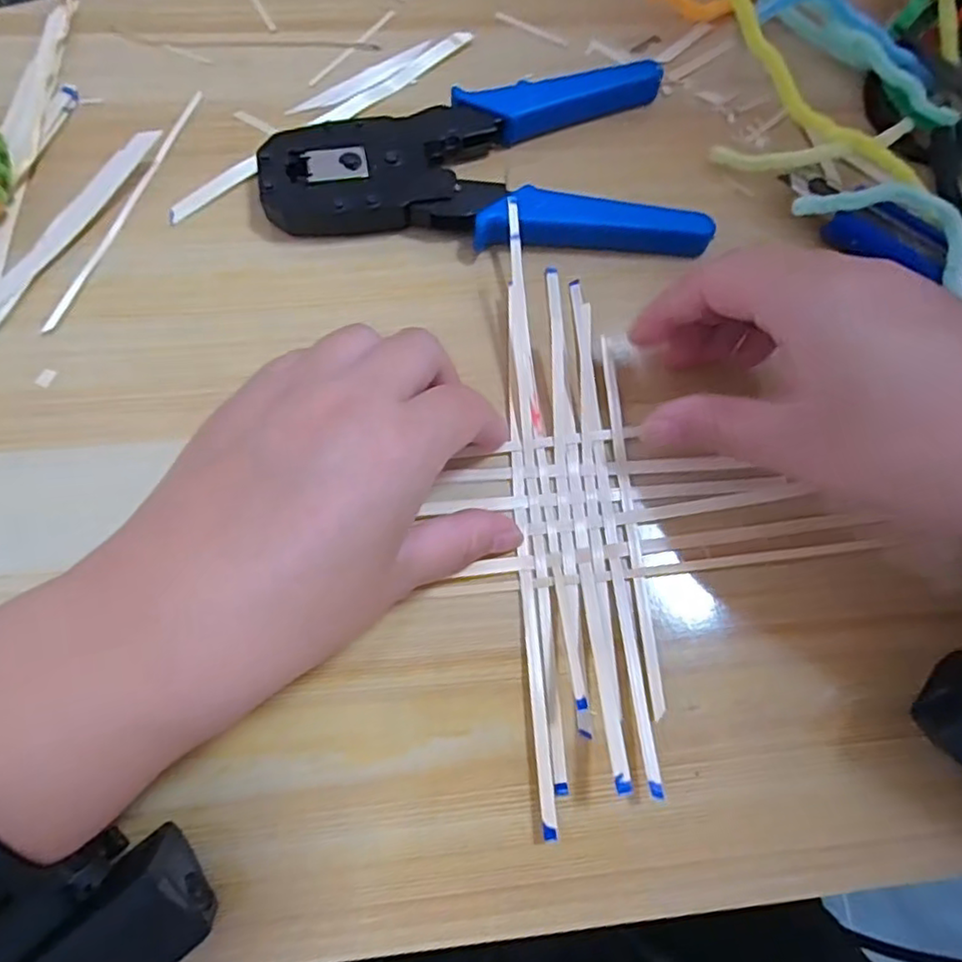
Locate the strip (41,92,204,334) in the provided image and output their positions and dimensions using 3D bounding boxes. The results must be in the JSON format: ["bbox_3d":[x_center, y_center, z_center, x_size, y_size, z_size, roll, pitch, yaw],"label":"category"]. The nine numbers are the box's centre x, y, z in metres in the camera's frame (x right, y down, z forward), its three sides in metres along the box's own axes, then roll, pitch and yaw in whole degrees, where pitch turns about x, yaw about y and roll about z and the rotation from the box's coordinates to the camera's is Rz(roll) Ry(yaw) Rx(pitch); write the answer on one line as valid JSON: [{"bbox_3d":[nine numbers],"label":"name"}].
[{"bbox_3d":[-0.158,-0.124,0.283,0.006,0.005,0.137,18,72,4],"label":"strip"}]

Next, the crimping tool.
[{"bbox_3d":[0.001,-0.150,0.291,0.191,0.019,0.098,-2,72,-2],"label":"crimping tool"}]

